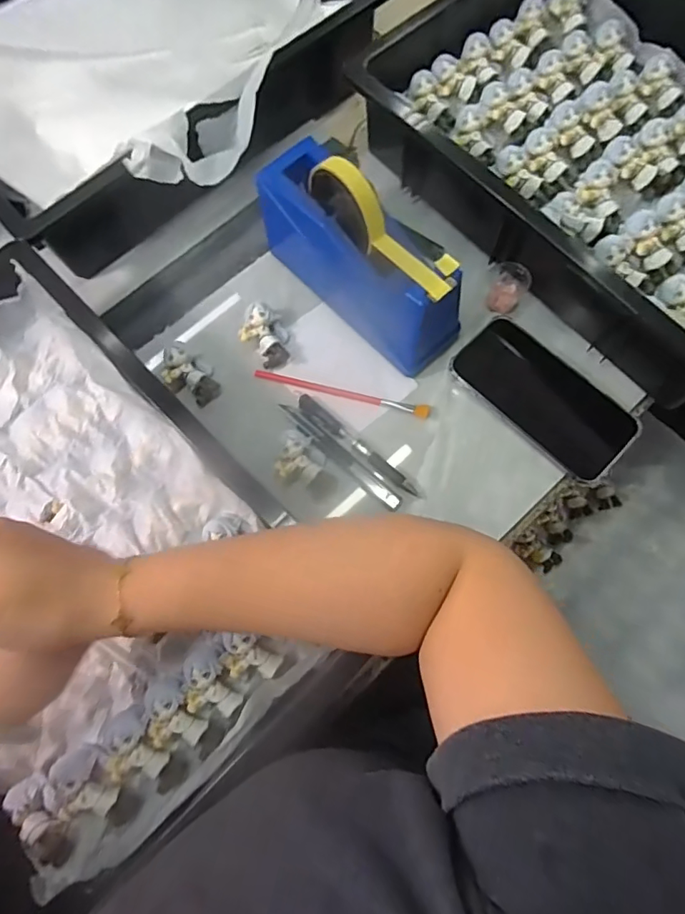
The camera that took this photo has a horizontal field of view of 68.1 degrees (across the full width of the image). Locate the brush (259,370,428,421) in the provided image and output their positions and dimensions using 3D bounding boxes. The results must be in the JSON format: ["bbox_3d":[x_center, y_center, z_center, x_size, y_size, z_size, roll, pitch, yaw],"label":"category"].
[{"bbox_3d":[-0.001,-0.061,0.477,0.168,0.007,0.013,15,74,6],"label":"brush"}]

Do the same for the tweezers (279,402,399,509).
[{"bbox_3d":[-0.003,-0.003,0.453,0.139,0.004,0.016,42,79,13],"label":"tweezers"}]

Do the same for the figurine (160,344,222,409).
[{"bbox_3d":[-0.143,-0.076,0.475,0.043,0.030,0.053,-33,75,-8],"label":"figurine"}]

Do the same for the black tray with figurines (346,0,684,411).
[{"bbox_3d":[0.275,-0.312,0.493,0.355,0.097,0.459,-40,76,-10],"label":"black tray with figurines"}]

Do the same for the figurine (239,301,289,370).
[{"bbox_3d":[-0.073,-0.115,0.483,0.043,0.027,0.057,-28,74,-7],"label":"figurine"}]

